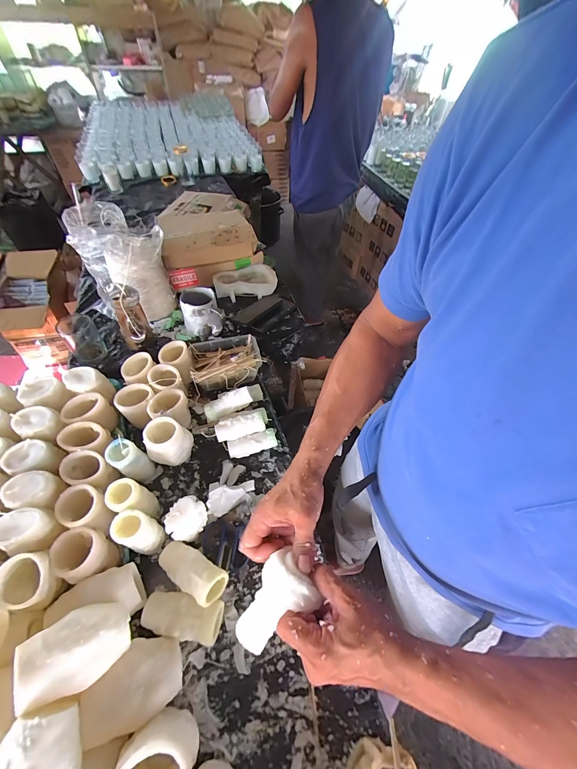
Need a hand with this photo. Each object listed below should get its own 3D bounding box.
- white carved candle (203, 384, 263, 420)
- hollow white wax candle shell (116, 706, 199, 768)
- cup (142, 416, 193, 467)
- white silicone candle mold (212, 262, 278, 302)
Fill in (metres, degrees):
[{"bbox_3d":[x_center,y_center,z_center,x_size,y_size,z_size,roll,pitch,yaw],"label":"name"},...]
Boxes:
[{"bbox_3d":[-0.119,0.035,0.660,0.136,0.047,0.046,-27,59,-22],"label":"white carved candle"},{"bbox_3d":[-0.151,0.434,0.343,0.081,0.085,0.065,-29,60,-24],"label":"hollow white wax candle shell"},{"bbox_3d":[-0.231,0.116,0.581,0.075,0.096,0.060,3,52,-2],"label":"cup"},{"bbox_3d":[-0.128,-0.300,0.880,0.178,0.047,0.106,-15,55,-15],"label":"white silicone candle mold"}]

